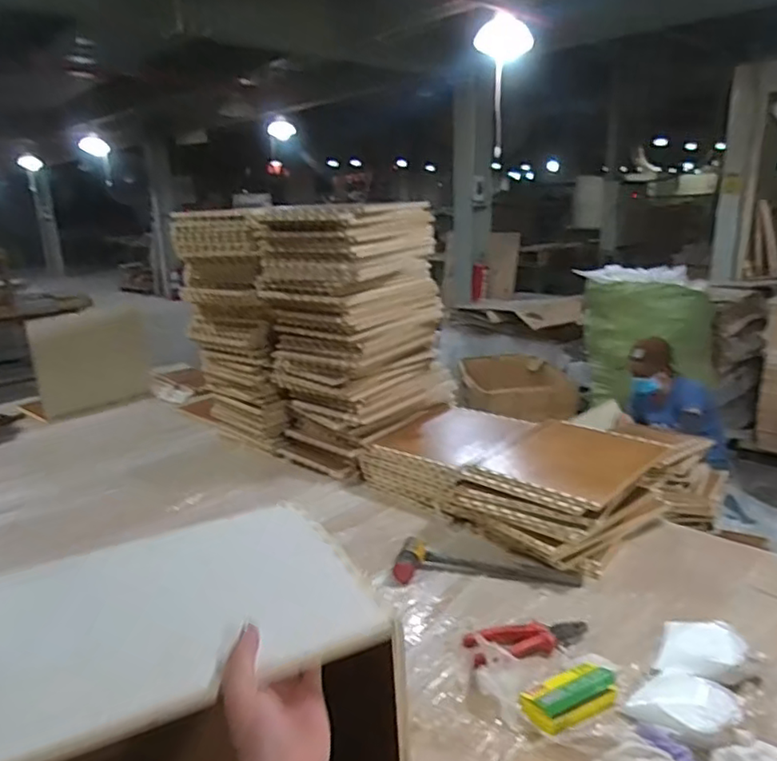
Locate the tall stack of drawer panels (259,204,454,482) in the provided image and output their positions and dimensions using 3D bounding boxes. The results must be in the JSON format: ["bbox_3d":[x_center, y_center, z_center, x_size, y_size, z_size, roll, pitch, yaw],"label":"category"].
[{"bbox_3d":[-0.094,-0.103,1.591,0.316,0.637,0.446,11,21,38],"label":"tall stack of drawer panels"}]

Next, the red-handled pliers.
[{"bbox_3d":[0.211,0.396,0.939,0.195,0.031,0.071,-9,17,-21],"label":"red-handled pliers"}]

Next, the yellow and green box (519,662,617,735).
[{"bbox_3d":[0.241,0.417,0.808,0.128,0.035,0.069,-10,18,-25],"label":"yellow and green box"}]

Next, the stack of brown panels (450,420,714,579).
[{"bbox_3d":[0.355,0.232,1.273,0.342,0.153,0.375,12,22,41],"label":"stack of brown panels"}]

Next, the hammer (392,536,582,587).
[{"bbox_3d":[0.180,0.344,1.129,0.338,0.027,0.085,-1,16,6],"label":"hammer"}]

